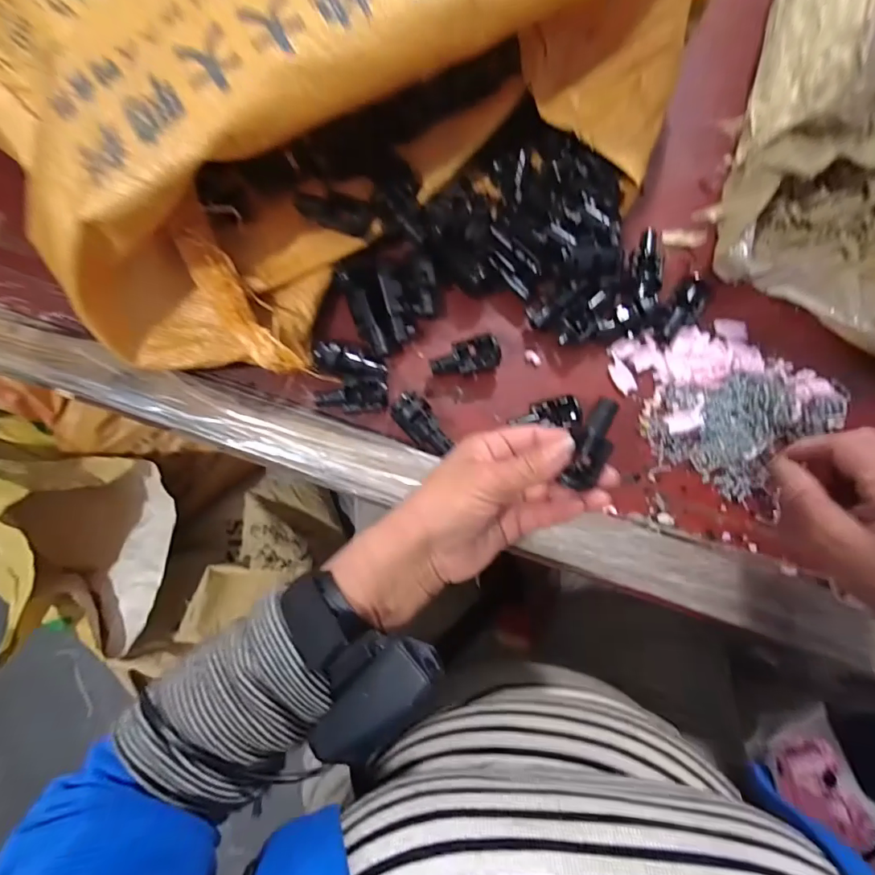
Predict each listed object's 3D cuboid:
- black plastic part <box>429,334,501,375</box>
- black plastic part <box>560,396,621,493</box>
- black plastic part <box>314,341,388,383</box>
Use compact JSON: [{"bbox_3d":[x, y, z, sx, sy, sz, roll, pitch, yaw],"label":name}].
[{"bbox_3d":[0.021,-0.061,0.354,0.054,0.016,0.022,-14,80,-4],"label":"black plastic part"},{"bbox_3d":[0.088,0.003,0.258,0.021,0.019,0.049,17,100,2],"label":"black plastic part"},{"bbox_3d":[-0.064,-0.054,0.344,0.054,0.021,0.022,15,79,-12],"label":"black plastic part"}]

